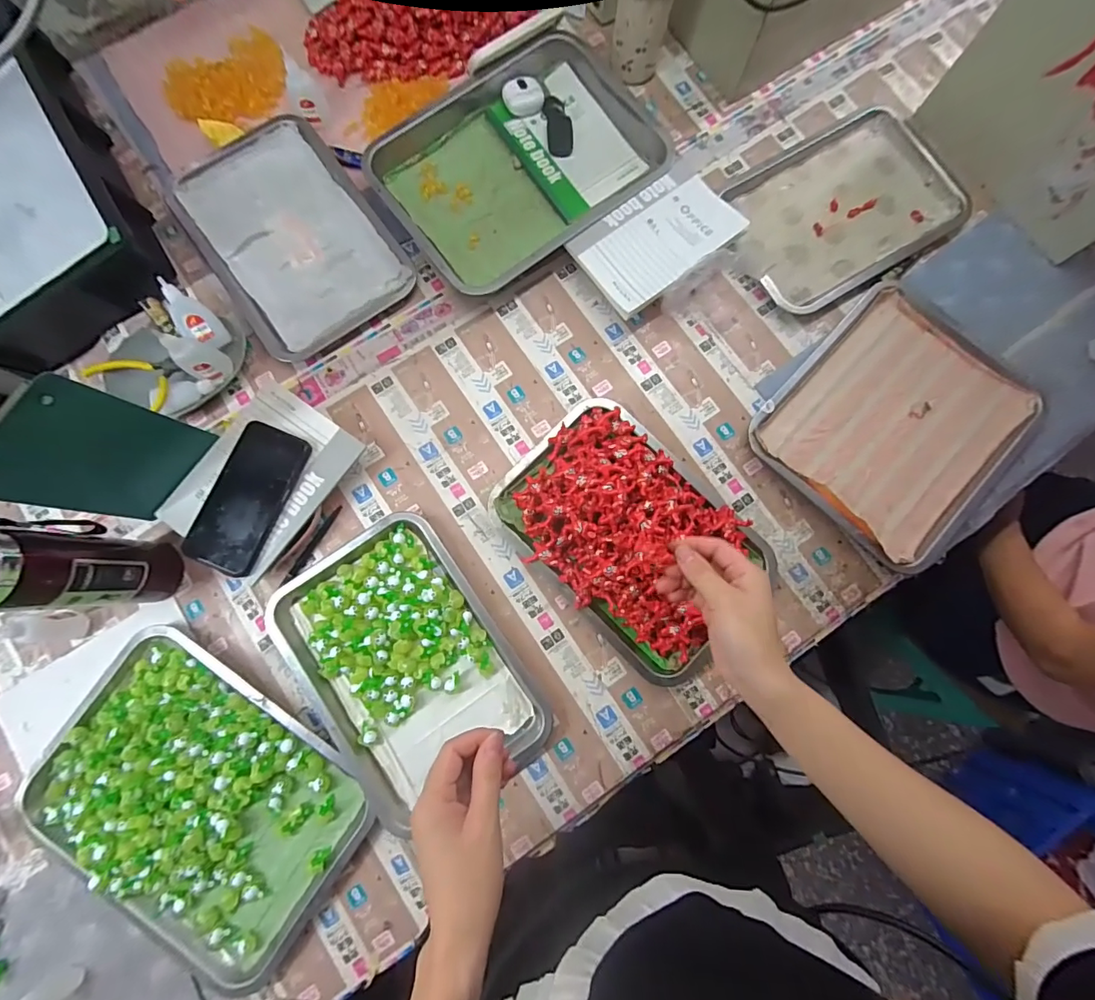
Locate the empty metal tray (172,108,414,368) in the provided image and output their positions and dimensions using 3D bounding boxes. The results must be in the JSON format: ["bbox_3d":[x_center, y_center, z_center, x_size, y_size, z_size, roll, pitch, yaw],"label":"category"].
[{"bbox_3d":[-0.334,-0.344,0.616,0.206,0.022,0.307,-36,82,-7],"label":"empty metal tray"}]

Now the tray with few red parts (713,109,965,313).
[{"bbox_3d":[0.395,-0.397,0.639,0.309,0.018,0.213,-31,82,-7],"label":"tray with few red parts"}]

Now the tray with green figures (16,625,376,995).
[{"bbox_3d":[-0.393,0.337,0.530,0.354,0.046,0.271,35,83,4],"label":"tray with green figures"}]

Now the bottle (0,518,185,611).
[{"bbox_3d":[-0.477,0.065,0.471,0.064,0.243,0.082,2,82,0],"label":"bottle"}]

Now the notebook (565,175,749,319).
[{"bbox_3d":[0.138,-0.328,0.589,0.196,0.013,0.124,-37,84,-5],"label":"notebook"}]

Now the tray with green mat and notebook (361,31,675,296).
[{"bbox_3d":[-0.031,-0.447,0.630,0.347,0.040,0.269,-39,83,-8],"label":"tray with green mat and notebook"}]

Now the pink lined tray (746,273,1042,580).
[{"bbox_3d":[0.432,-0.095,0.585,0.263,0.026,0.302,43,82,6],"label":"pink lined tray"}]

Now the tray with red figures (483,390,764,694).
[{"bbox_3d":[0.099,0.034,0.538,0.302,0.075,0.208,45,82,6],"label":"tray with red figures"}]

